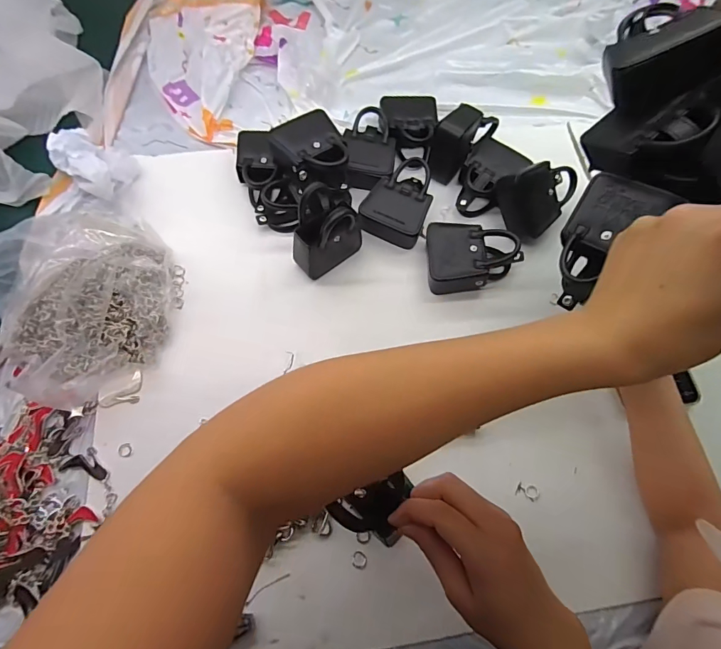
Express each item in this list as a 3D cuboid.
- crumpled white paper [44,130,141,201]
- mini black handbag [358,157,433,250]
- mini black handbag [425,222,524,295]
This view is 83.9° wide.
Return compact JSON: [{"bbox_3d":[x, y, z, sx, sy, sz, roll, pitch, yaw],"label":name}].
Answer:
[{"bbox_3d":[-0.317,-0.197,0.482,0.104,0.051,0.070,38,72,13],"label":"crumpled white paper"},{"bbox_3d":[0.048,-0.147,0.483,0.072,0.043,0.099,22,69,7],"label":"mini black handbag"},{"bbox_3d":[0.127,-0.076,0.452,0.106,0.046,0.076,1,68,-1],"label":"mini black handbag"}]

